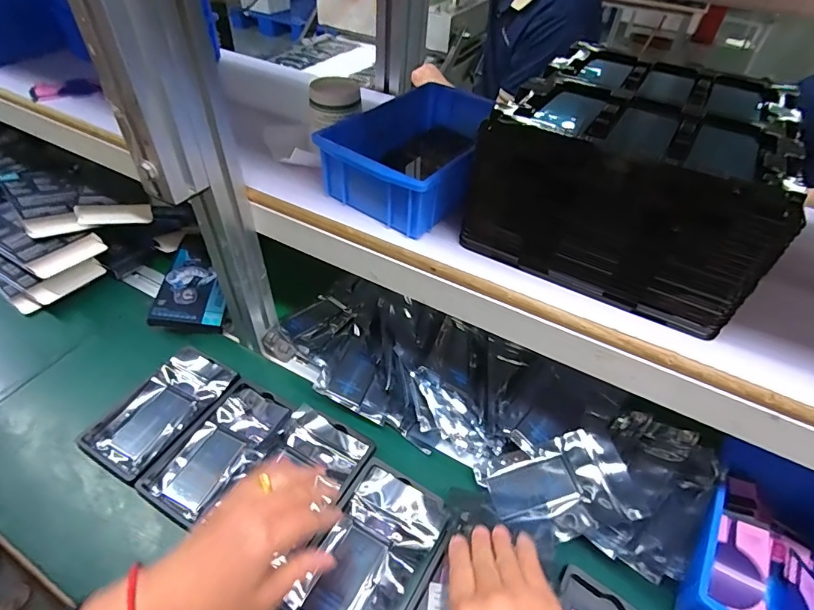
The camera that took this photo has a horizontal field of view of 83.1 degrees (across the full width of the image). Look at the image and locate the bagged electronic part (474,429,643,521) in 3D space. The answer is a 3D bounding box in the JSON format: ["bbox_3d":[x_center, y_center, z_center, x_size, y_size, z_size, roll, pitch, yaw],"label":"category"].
[{"bbox_3d":[0.150,0.182,0.472,0.146,0.015,0.084,-13,46,8],"label":"bagged electronic part"}]

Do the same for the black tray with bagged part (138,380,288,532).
[{"bbox_3d":[-0.207,0.157,0.509,0.088,0.013,0.155,26,49,19],"label":"black tray with bagged part"}]

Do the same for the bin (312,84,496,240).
[{"bbox_3d":[0.015,-0.150,0.470,0.149,0.062,0.174,31,51,23],"label":"bin"}]

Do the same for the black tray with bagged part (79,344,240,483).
[{"bbox_3d":[-0.287,0.120,0.541,0.098,0.013,0.156,24,49,17],"label":"black tray with bagged part"}]

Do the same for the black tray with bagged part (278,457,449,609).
[{"bbox_3d":[-0.038,0.235,0.439,0.098,0.018,0.157,27,50,20],"label":"black tray with bagged part"}]

